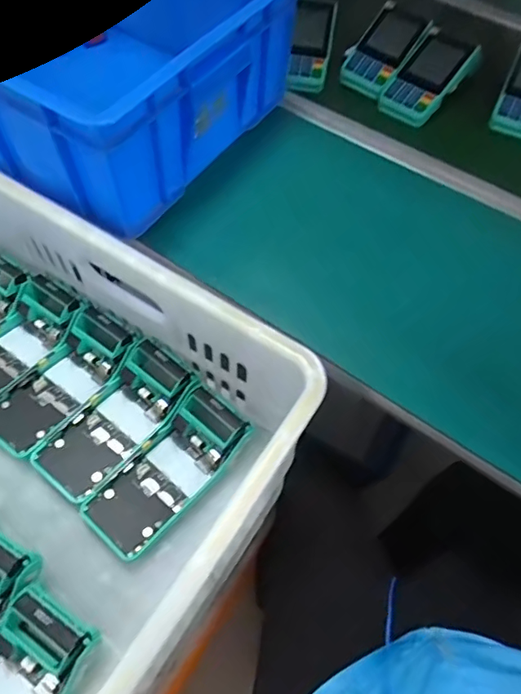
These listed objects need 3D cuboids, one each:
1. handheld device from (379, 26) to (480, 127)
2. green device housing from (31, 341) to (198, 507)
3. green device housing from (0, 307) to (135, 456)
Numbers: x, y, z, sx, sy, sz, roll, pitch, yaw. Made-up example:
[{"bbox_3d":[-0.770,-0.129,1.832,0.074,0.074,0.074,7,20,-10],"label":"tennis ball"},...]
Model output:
[{"bbox_3d":[0.215,-0.347,0.627,0.072,0.024,0.125,37,93,19],"label":"handheld device"},{"bbox_3d":[-0.146,0.070,0.486,0.071,0.043,0.159,35,63,16],"label":"green device housing"},{"bbox_3d":[-0.208,0.035,0.508,0.076,0.043,0.162,35,63,16],"label":"green device housing"}]

